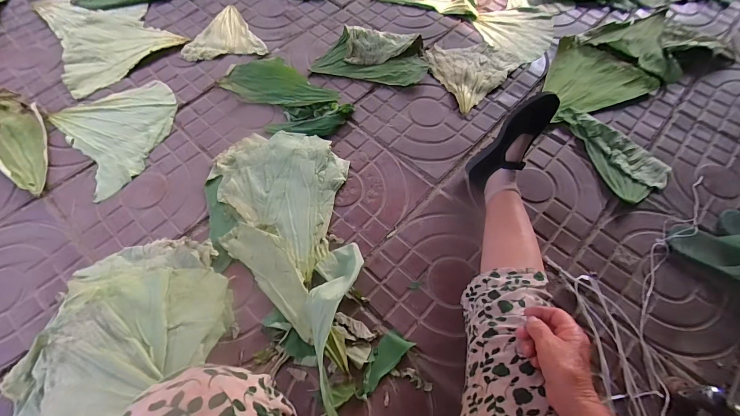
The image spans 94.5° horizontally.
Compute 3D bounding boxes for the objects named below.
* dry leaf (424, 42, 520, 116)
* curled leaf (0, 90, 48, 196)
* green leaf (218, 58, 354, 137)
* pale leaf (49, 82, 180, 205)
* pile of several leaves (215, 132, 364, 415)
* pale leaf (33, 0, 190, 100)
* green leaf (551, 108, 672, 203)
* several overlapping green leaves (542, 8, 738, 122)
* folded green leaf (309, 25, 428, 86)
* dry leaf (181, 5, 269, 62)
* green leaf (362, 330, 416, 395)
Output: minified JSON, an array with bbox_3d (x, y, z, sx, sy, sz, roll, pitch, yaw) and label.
[{"bbox_3d":[0.258,-0.387,0.934,0.247,0.013,0.210,-42,71,-19],"label":"dry leaf"},{"bbox_3d":[-0.823,-0.175,0.778,0.322,0.058,0.146,31,67,14],"label":"curled leaf"},{"bbox_3d":[-0.224,-0.274,0.854,0.342,0.038,0.173,30,67,13],"label":"green leaf"},{"bbox_3d":[-0.578,-0.189,0.822,0.251,0.014,0.285,-37,70,-17],"label":"pale leaf"},{"bbox_3d":[-0.162,0.070,0.671,0.294,0.058,0.573,-12,64,-7],"label":"pile of several leaves"},{"bbox_3d":[-0.755,-0.512,0.976,0.305,0.014,0.429,-37,70,-17],"label":"pale leaf"},{"bbox_3d":[0.568,-0.144,0.811,0.141,0.019,0.268,-24,66,-12],"label":"green leaf"},{"bbox_3d":[0.709,-0.426,0.945,0.551,0.035,0.255,-22,66,-11],"label":"several overlapping green leaves"},{"bbox_3d":[0.002,-0.408,0.918,0.300,0.054,0.149,7,64,3],"label":"folded green leaf"},{"bbox_3d":[-0.419,-0.508,0.982,0.215,0.013,0.213,-11,64,-6],"label":"dry leaf"},{"bbox_3d":[0.022,0.269,0.607,0.046,0.012,0.108,41,70,18],"label":"green leaf"}]

